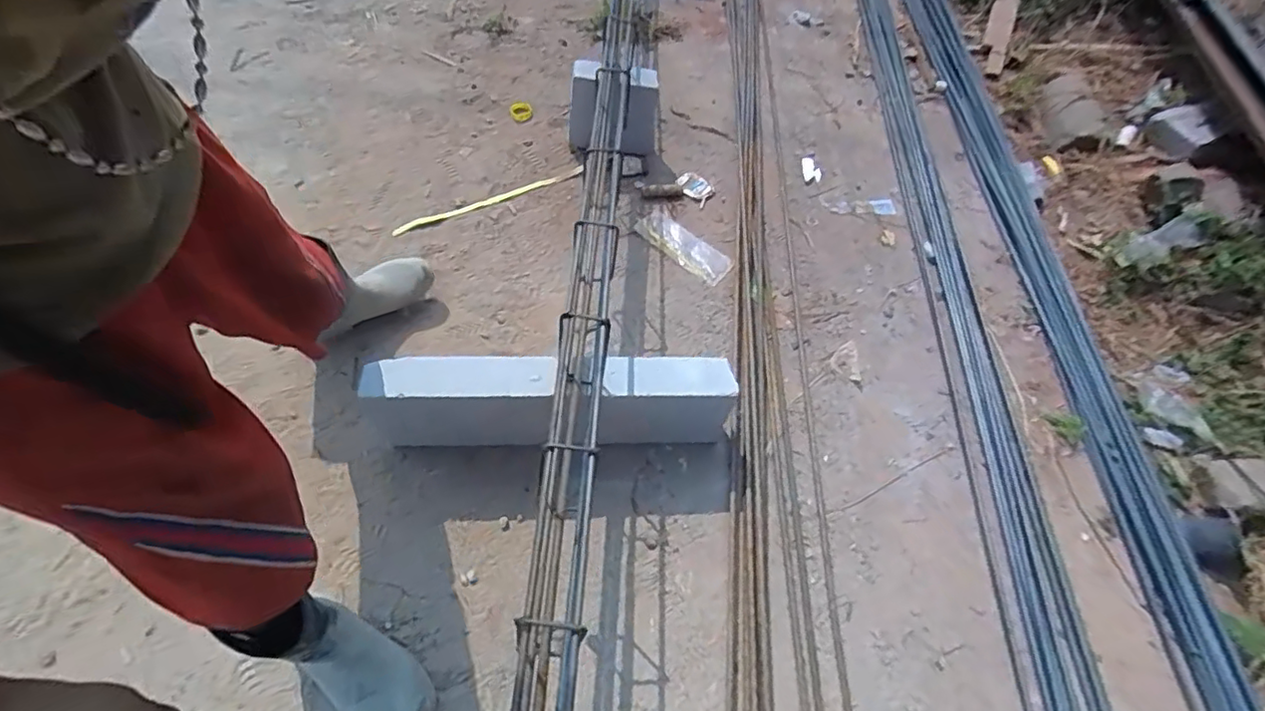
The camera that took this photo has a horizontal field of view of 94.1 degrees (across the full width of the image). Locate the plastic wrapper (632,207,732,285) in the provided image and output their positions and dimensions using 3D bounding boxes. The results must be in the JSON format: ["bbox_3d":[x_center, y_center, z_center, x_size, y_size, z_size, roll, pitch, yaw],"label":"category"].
[{"bbox_3d":[0.122,-0.262,1.408,0.099,0.022,0.249,-37,65,-27],"label":"plastic wrapper"}]

